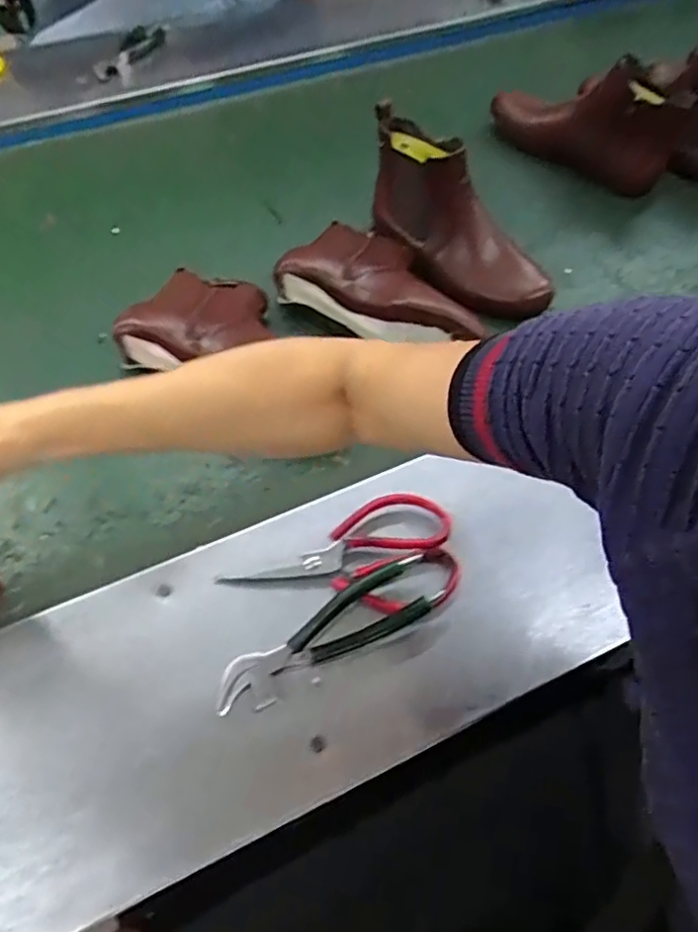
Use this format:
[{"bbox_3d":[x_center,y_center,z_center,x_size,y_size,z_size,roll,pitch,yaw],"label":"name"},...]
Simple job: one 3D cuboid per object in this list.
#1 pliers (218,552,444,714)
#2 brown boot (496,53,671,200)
[{"bbox_3d":[-0.018,0.134,0.511,0.193,0.033,0.054,-24,61,-15],"label":"pliers"},{"bbox_3d":[0.309,-0.481,0.862,0.262,0.161,0.080,33,63,18],"label":"brown boot"}]

